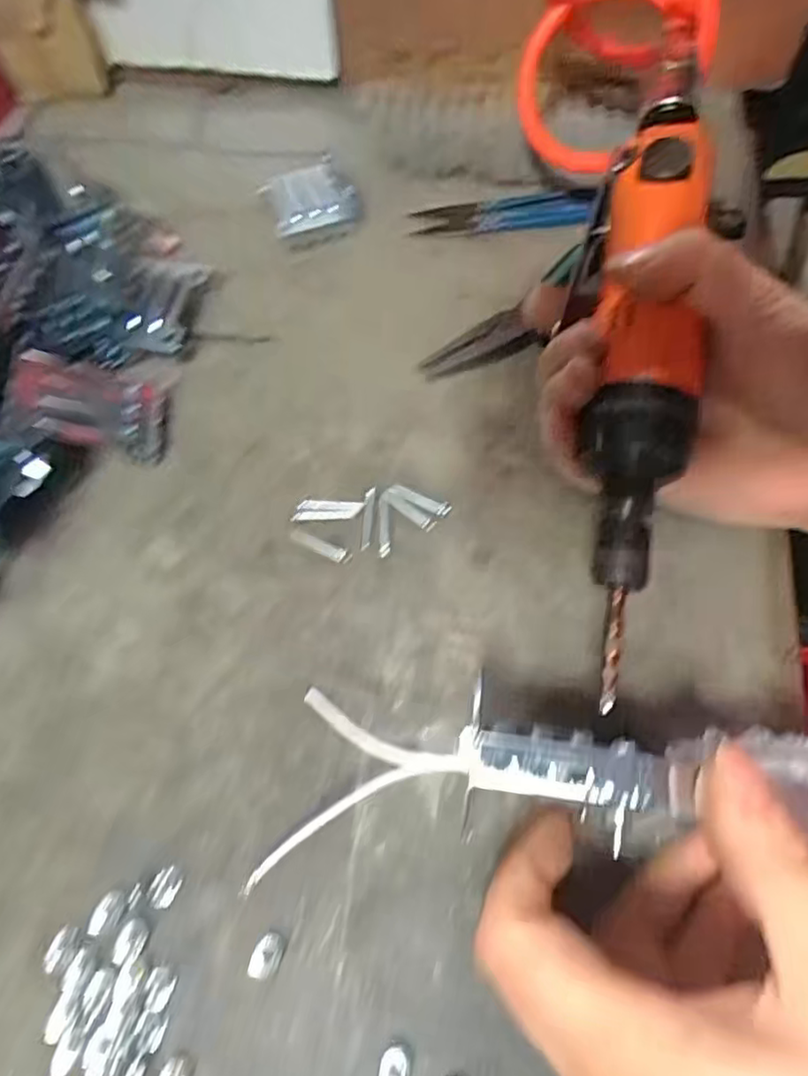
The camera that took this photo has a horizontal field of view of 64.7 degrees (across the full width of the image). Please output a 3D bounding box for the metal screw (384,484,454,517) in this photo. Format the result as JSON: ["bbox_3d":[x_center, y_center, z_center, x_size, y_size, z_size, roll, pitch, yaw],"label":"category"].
[{"bbox_3d":[0.006,-0.016,0.274,0.030,0.006,0.007,24,66,15],"label":"metal screw"}]

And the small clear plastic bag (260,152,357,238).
[{"bbox_3d":[-0.054,-0.195,0.366,0.050,0.013,0.048,-23,63,-9],"label":"small clear plastic bag"}]

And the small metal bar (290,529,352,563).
[{"bbox_3d":[-0.035,0.003,0.265,0.027,0.004,0.006,23,66,14],"label":"small metal bar"}]

